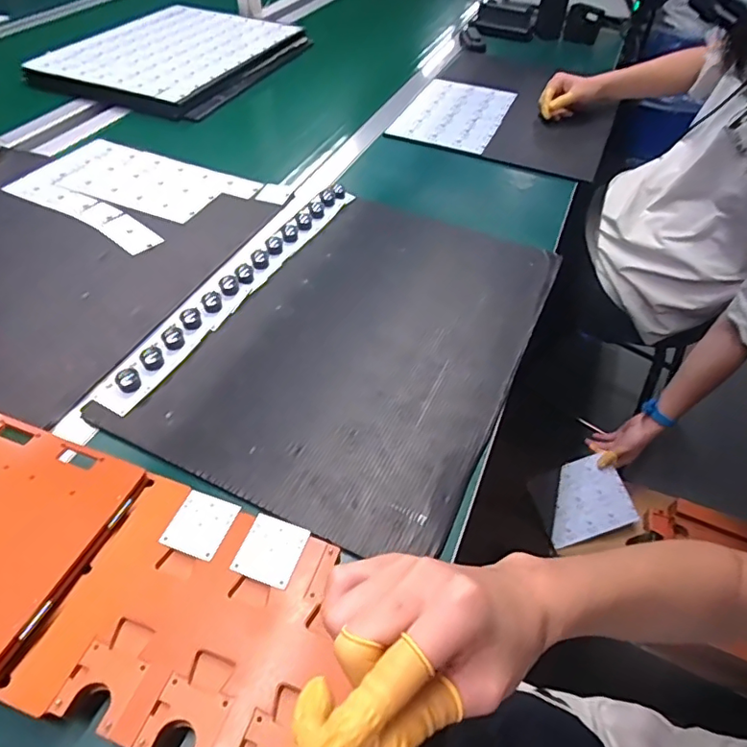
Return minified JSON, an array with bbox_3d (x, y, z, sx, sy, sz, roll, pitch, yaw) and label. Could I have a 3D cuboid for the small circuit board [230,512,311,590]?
[{"bbox_3d":[-0.077,0.133,0.405,0.045,0.004,0.048,17,49,12],"label":"small circuit board"}]

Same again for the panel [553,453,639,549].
[{"bbox_3d":[0.411,0.244,1.052,0.167,0.008,0.140,-18,67,-1],"label":"panel"}]

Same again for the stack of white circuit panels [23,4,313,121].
[{"bbox_3d":[-0.412,-0.665,1.120,0.381,0.043,0.477,20,49,14],"label":"stack of white circuit panels"}]

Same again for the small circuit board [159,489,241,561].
[{"bbox_3d":[-0.134,0.117,0.418,0.043,0.006,0.047,17,49,11],"label":"small circuit board"}]

